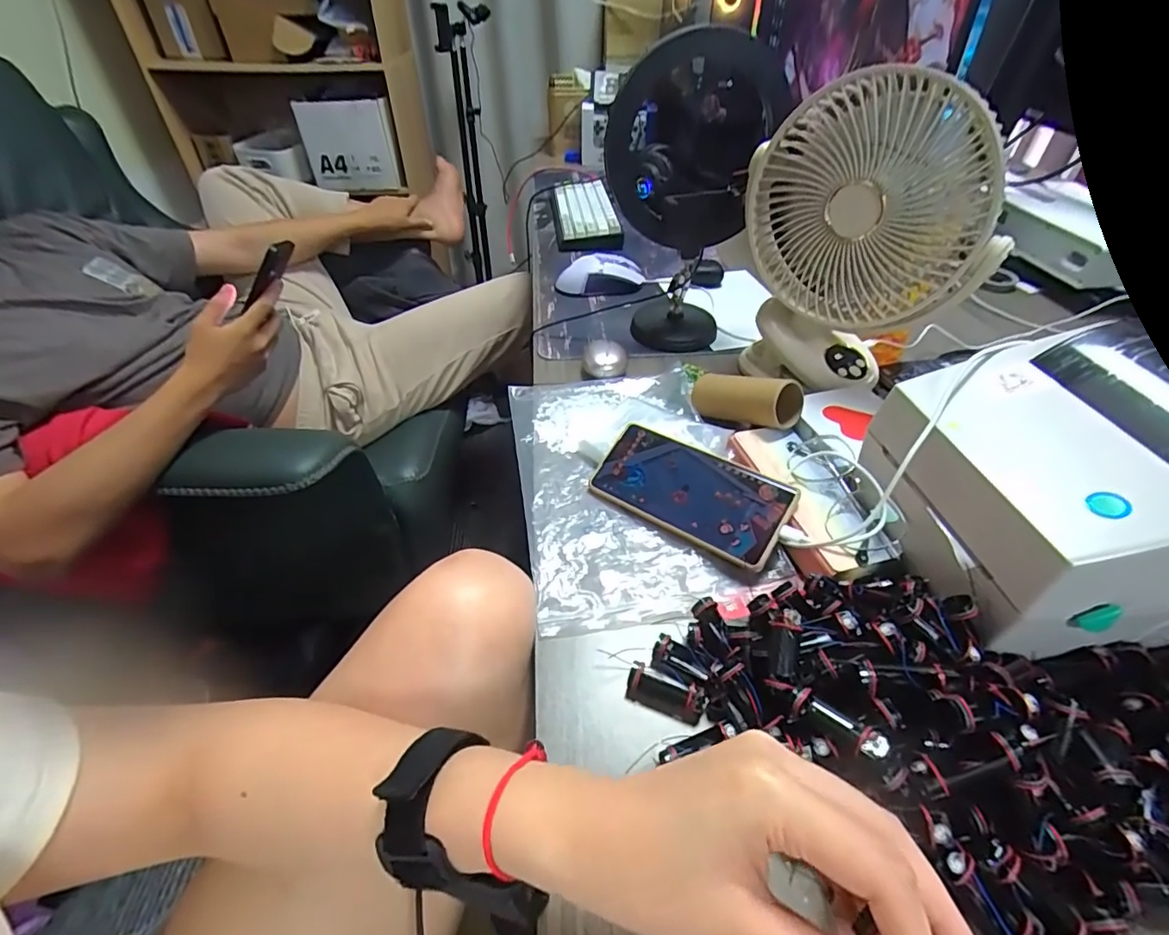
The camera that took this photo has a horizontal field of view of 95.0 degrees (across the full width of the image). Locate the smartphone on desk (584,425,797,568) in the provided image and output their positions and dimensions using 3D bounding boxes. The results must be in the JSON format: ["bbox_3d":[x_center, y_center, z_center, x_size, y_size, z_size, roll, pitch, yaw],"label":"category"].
[{"bbox_3d":[0.084,0.017,0.446,0.165,0.007,0.075,26,72,30],"label":"smartphone on desk"}]

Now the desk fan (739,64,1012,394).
[{"bbox_3d":[0.252,-0.194,0.496,0.112,0.282,0.208,-32,51,-27],"label":"desk fan"}]

